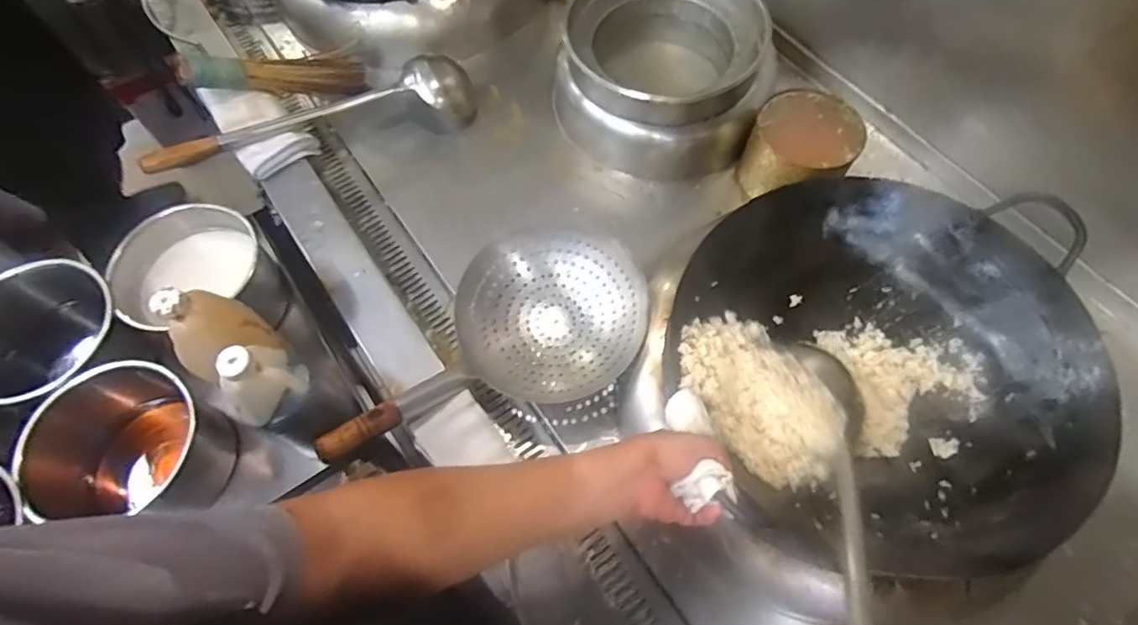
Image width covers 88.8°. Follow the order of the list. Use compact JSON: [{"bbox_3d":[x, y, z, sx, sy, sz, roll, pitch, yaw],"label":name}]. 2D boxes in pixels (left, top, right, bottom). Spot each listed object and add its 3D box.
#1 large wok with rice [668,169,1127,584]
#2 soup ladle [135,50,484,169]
[{"bbox_3d":[0.337,0.043,0.655,0.403,0.123,0.391,10,63,4],"label":"large wok with rice"},{"bbox_3d":[-0.402,-0.313,0.945,0.499,0.104,0.097,-19,65,-10],"label":"soup ladle"}]

